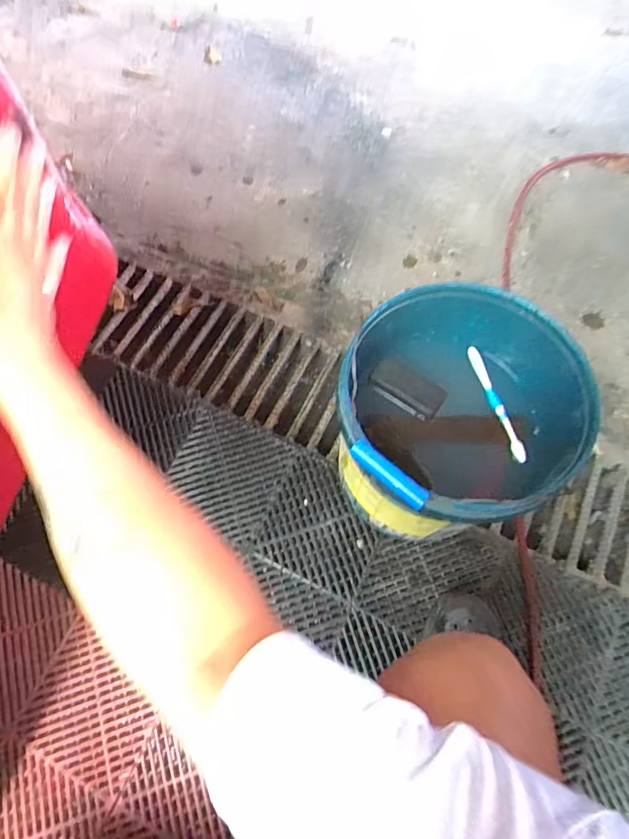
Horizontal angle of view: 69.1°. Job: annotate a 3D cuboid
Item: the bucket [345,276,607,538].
[{"bbox_3d":[0.186,0.006,0.670,0.299,0.338,0.298,0,71,0],"label":"bucket"}]

